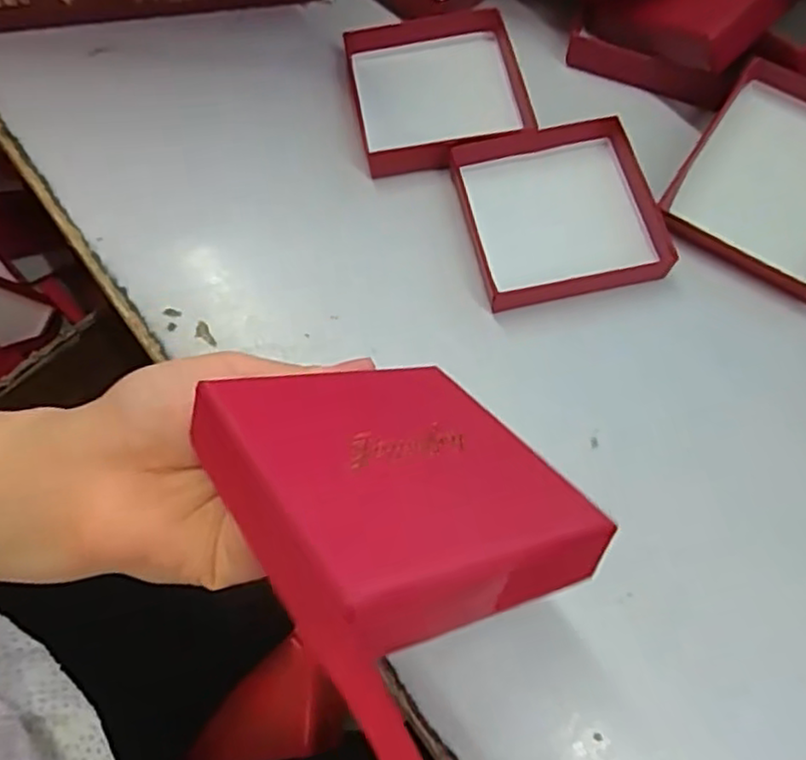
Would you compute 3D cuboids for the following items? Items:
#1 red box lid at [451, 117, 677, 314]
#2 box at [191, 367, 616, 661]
[{"bbox_3d":[0.082,-0.086,0.353,0.094,0.022,0.091,-10,68,-2],"label":"red box lid"},{"bbox_3d":[-0.005,0.028,0.191,0.095,0.021,0.088,-9,37,-38],"label":"box"}]

